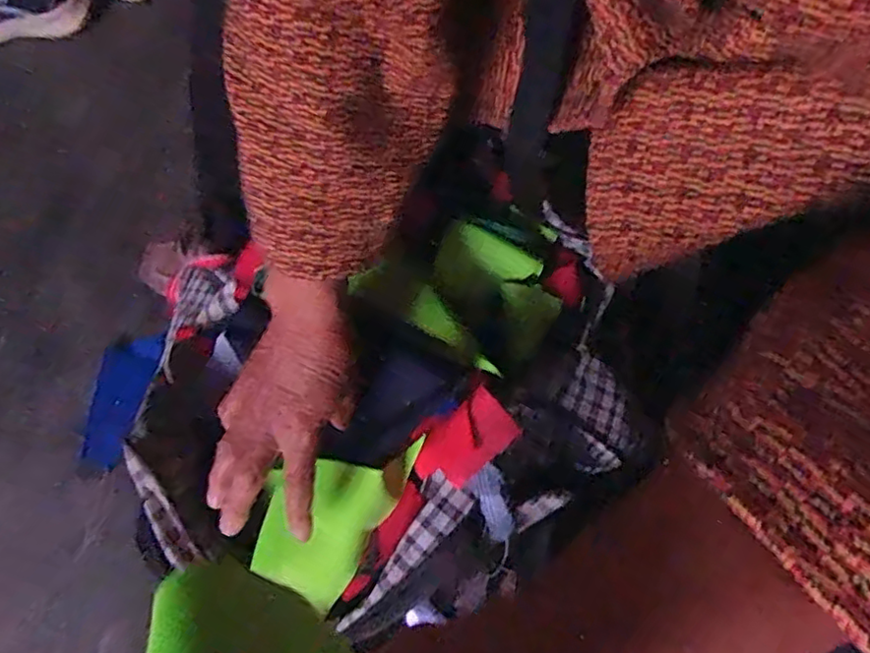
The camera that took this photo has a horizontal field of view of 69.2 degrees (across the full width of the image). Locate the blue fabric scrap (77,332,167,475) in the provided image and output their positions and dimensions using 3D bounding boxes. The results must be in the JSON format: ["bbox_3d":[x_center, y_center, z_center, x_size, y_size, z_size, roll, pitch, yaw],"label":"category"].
[{"bbox_3d":[-0.368,0.081,0.730,0.056,0.014,0.157,25,68,-27],"label":"blue fabric scrap"}]

